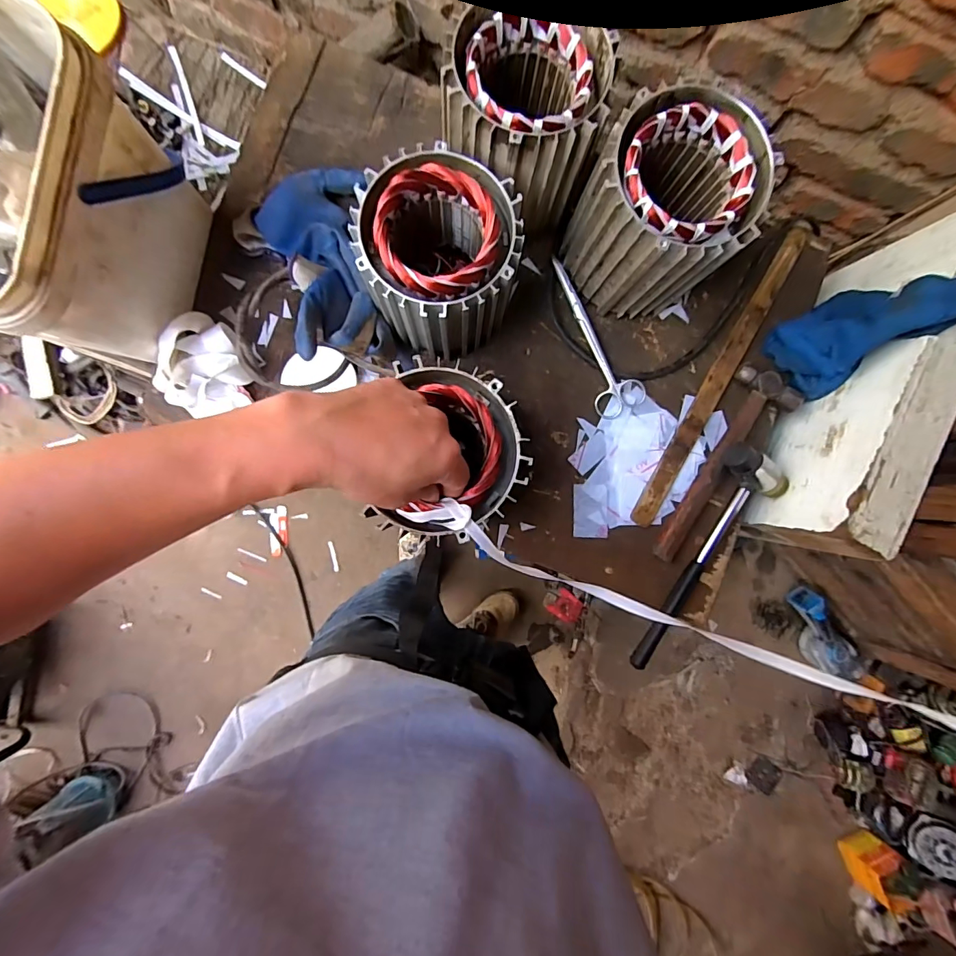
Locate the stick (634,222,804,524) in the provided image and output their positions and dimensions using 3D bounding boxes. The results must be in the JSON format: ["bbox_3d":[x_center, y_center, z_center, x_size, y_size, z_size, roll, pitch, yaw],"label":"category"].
[{"bbox_3d":[0.271,-0.109,0.519,0.028,0.023,0.363,29,88,-3],"label":"stick"}]

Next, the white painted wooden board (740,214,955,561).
[{"bbox_3d":[0.407,-0.087,0.485,0.072,0.164,0.333,19,88,-3],"label":"white painted wooden board"}]

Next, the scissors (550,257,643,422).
[{"bbox_3d":[0.123,-0.155,0.513,0.054,0.015,0.181,-30,91,-4],"label":"scissors"}]

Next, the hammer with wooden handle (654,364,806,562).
[{"bbox_3d":[0.275,-0.009,0.513,0.068,0.028,0.235,28,88,-3],"label":"hammer with wooden handle"}]

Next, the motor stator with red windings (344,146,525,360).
[{"bbox_3d":[-0.034,-0.203,0.438,0.136,0.122,0.131,0,89,-4],"label":"motor stator with red windings"}]

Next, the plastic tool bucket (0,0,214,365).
[{"bbox_3d":[-0.369,-0.215,0.383,0.189,0.207,0.200,0,89,-4],"label":"plastic tool bucket"}]

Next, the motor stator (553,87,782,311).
[{"bbox_3d":[0.166,-0.244,0.438,0.129,0.149,0.126,0,89,-4],"label":"motor stator"}]

